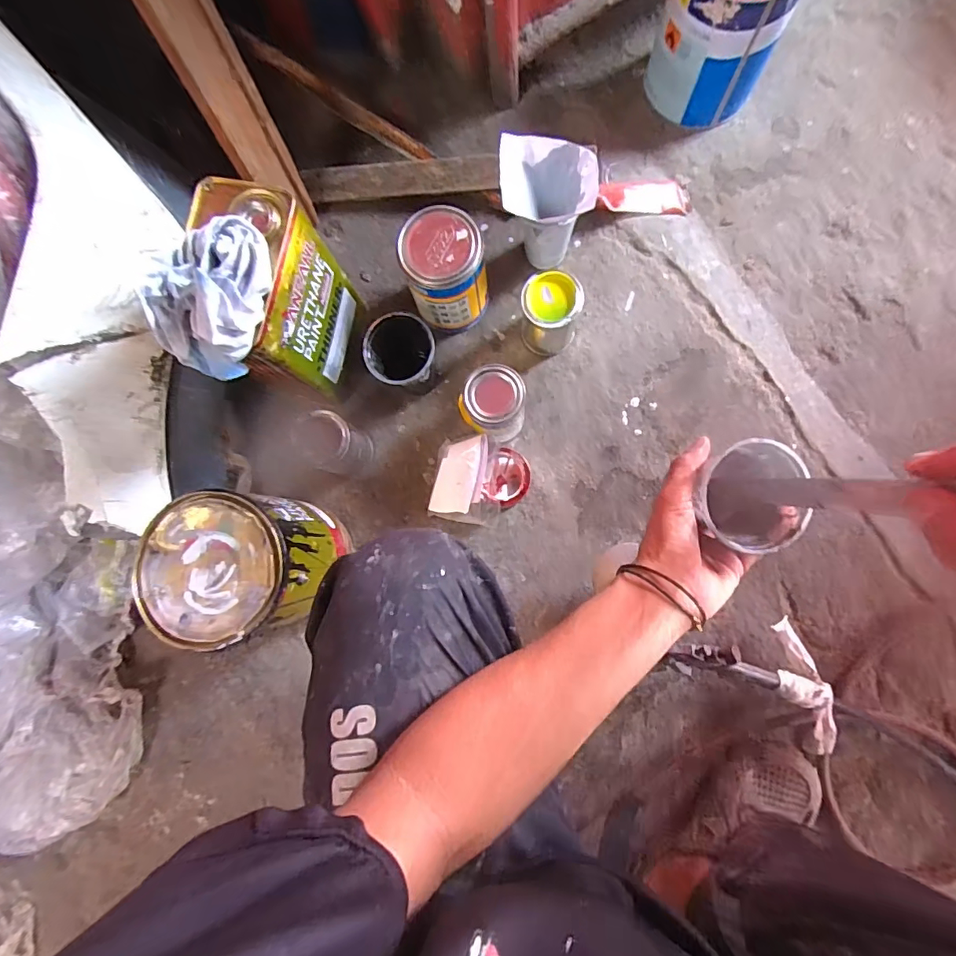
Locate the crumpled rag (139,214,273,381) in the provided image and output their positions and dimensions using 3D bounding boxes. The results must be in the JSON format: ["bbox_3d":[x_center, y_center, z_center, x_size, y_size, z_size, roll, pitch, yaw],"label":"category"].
[{"bbox_3d":[-0.255,-0.180,0.480,0.104,0.093,0.146,19,86,8],"label":"crumpled rag"}]

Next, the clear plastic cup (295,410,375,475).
[{"bbox_3d":[-0.191,-0.043,0.664,0.070,0.109,0.069,0,84,4],"label":"clear plastic cup"}]

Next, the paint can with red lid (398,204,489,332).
[{"bbox_3d":[-0.041,-0.267,0.649,0.098,0.137,0.099,-1,83,6],"label":"paint can with red lid"}]

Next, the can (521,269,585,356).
[{"bbox_3d":[0.095,-0.216,0.652,0.071,0.108,0.068,0,84,4],"label":"can"}]

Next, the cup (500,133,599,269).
[{"bbox_3d":[0.089,-0.345,0.654,0.113,0.173,0.099,-1,83,6],"label":"cup"}]

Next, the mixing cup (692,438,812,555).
[{"bbox_3d":[0.221,0.019,0.410,0.082,0.077,0.083,0,84,4],"label":"mixing cup"}]

